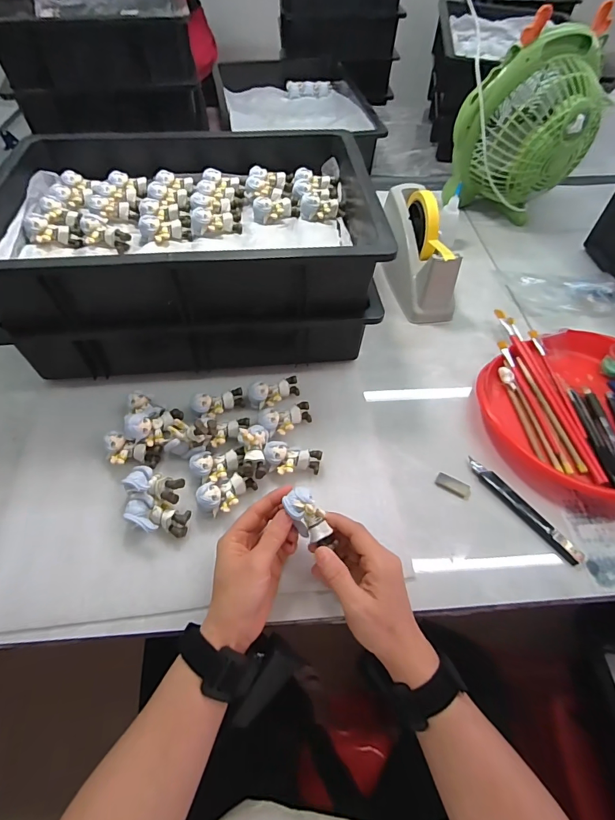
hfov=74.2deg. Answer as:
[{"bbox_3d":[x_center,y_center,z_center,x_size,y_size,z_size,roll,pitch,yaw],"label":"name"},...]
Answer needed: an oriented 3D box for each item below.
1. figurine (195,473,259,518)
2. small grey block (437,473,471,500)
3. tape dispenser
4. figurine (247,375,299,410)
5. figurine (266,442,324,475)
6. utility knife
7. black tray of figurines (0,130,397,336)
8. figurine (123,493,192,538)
[{"bbox_3d":[-0.083,0.086,0.423,0.058,0.027,0.033,-37,63,-24],"label":"figurine"},{"bbox_3d":[0.161,0.083,0.447,0.038,0.004,0.016,28,59,17],"label":"small grey block"},{"bbox_3d":[0.164,-0.246,0.612,0.072,0.123,0.210,-8,55,-6],"label":"tape dispenser"},{"bbox_3d":[-0.040,-0.022,0.499,0.062,0.022,0.031,-15,57,-12],"label":"figurine"},{"bbox_3d":[-0.016,0.056,0.447,0.060,0.024,0.034,6,55,3],"label":"figurine"},{"bbox_3d":[0.227,0.105,0.431,0.018,0.010,0.137,-33,62,-22],"label":"utility knife"},{"bbox_3d":[-0.148,-0.254,0.516,0.437,0.095,0.323,-5,55,-5],"label":"black tray of figurines"},{"bbox_3d":[-0.152,0.109,0.410,0.064,0.027,0.031,16,56,10],"label":"figurine"}]

